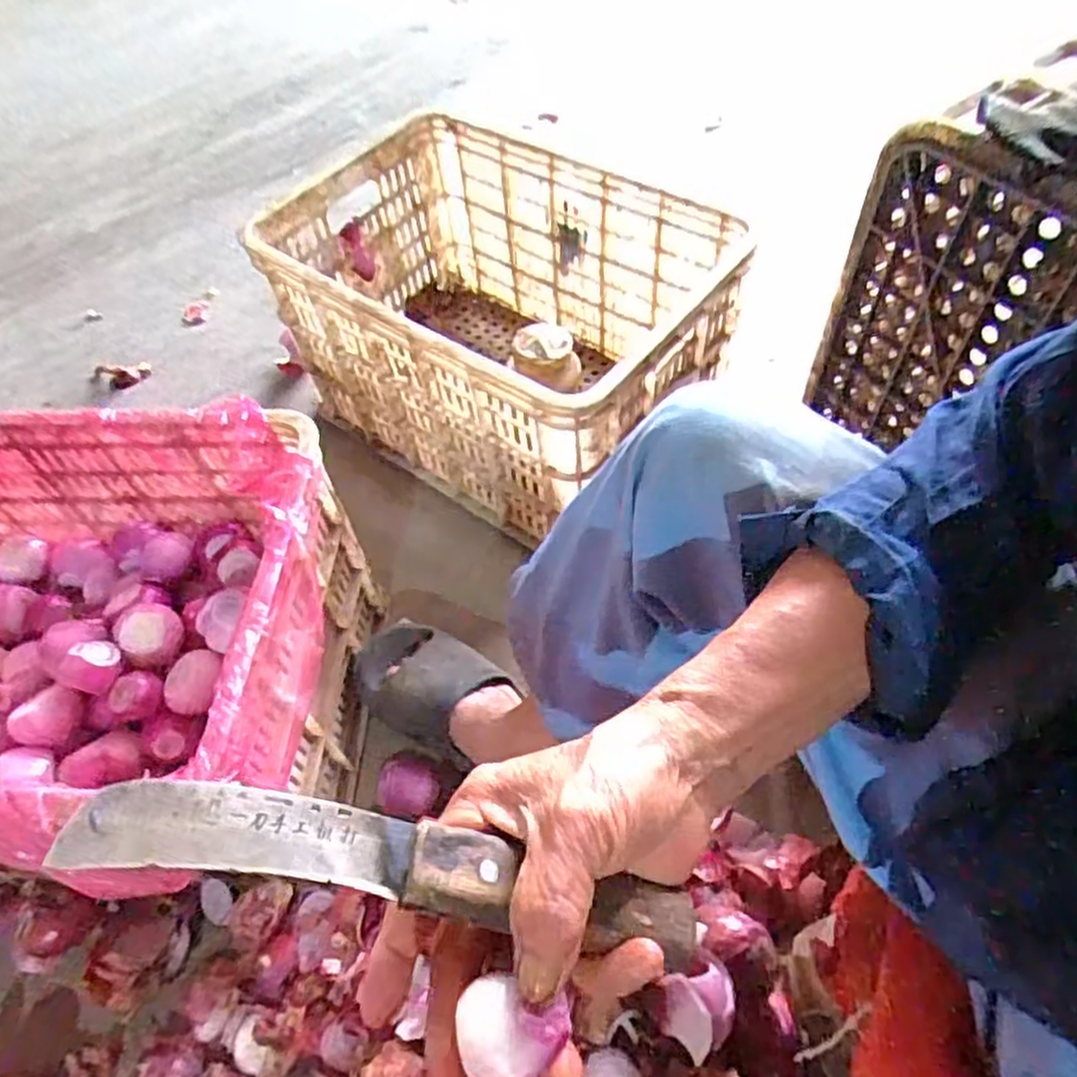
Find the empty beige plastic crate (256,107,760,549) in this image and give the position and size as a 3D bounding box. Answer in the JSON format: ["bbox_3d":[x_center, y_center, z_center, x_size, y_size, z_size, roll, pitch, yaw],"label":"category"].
[{"bbox_3d":[-0.054,-0.264,0.928,0.519,0.279,0.332,32,63,24],"label":"empty beige plastic crate"}]

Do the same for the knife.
[{"bbox_3d":[-0.045,0.116,0.262,0.216,0.012,0.033,15,55,-10],"label":"knife"}]

